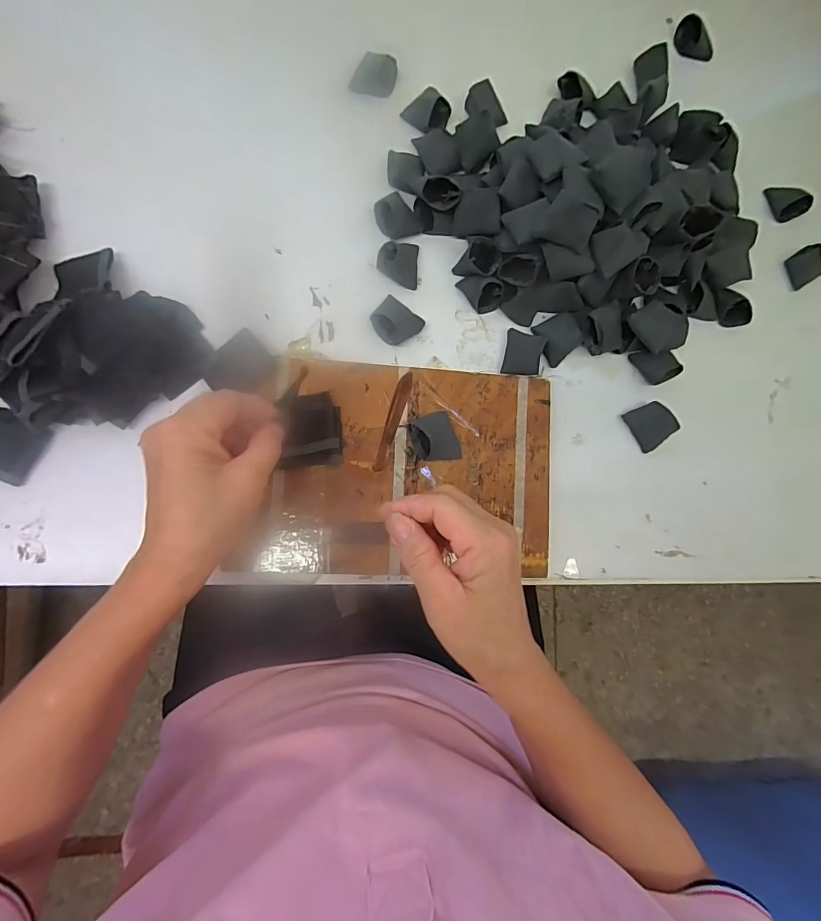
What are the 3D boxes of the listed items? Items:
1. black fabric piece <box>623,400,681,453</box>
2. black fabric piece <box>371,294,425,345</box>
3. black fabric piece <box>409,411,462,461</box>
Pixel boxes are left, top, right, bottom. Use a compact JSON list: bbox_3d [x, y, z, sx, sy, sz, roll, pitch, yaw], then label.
[{"bbox_3d":[0.224,-0.032,0.393,0.031,0.021,0.040,-29,89,-9],"label":"black fabric piece"},{"bbox_3d":[-0.013,-0.122,0.374,0.041,0.016,0.037,38,81,-3],"label":"black fabric piece"},{"bbox_3d":[0.023,-0.018,0.352,0.036,0.026,0.042,-26,88,-9],"label":"black fabric piece"}]

